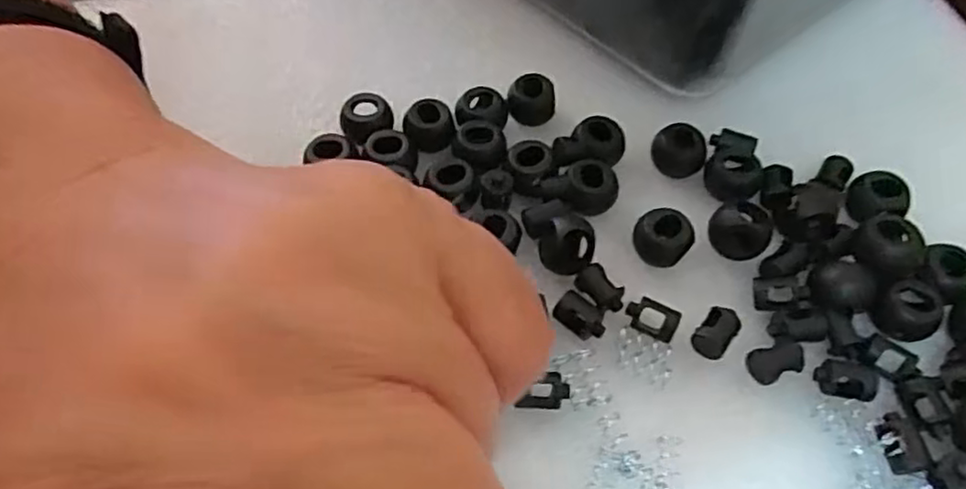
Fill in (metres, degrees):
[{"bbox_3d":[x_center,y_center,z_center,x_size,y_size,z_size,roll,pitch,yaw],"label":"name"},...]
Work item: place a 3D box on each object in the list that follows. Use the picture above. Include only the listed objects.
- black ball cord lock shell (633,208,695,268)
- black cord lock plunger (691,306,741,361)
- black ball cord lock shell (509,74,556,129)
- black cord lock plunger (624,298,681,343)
[{"bbox_3d":[0.055,-0.001,0.204,0.015,0.014,0.015,0,57,-1],"label":"black ball cord lock shell"},{"bbox_3d":[0.066,0.025,0.188,0.009,0.007,0.015,34,63,19],"label":"black cord lock plunger"},{"bbox_3d":[0.017,-0.050,0.232,0.015,0.013,0.012,15,59,9],"label":"black ball cord lock shell"},{"bbox_3d":[0.048,0.021,0.189,0.015,0.005,0.008,23,60,14],"label":"black cord lock plunger"}]

